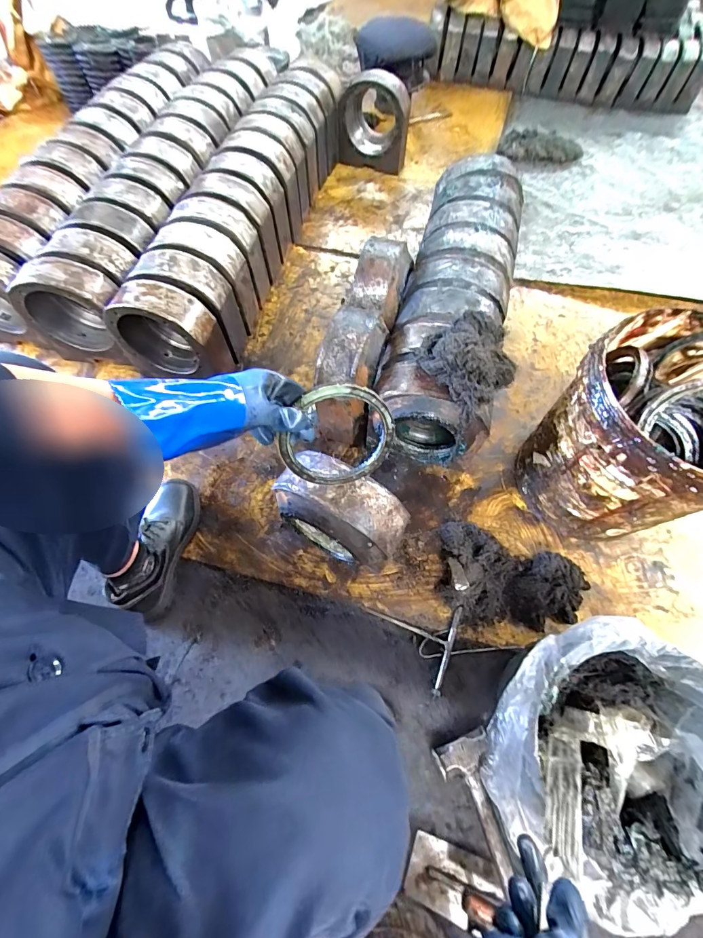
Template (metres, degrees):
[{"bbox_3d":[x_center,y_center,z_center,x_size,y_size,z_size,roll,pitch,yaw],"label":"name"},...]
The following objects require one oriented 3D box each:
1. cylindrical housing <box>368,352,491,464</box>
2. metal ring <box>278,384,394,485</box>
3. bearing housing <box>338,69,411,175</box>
[{"bbox_3d":[0.166,-0.155,0.769,0.223,0.212,0.225,15,65,7],"label":"cylindrical housing"},{"bbox_3d":[-0.020,-0.043,0.527,0.160,0.160,0.008,-15,38,-3],"label":"metal ring"},{"bbox_3d":[0.072,-1.169,1.282,0.238,0.249,0.128,11,66,6],"label":"bearing housing"}]

